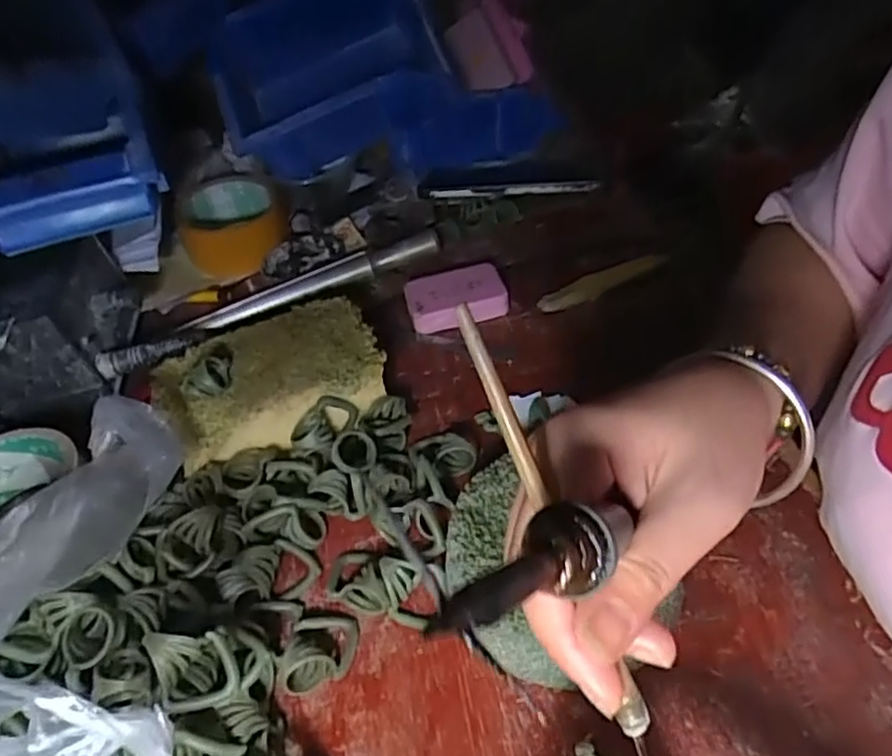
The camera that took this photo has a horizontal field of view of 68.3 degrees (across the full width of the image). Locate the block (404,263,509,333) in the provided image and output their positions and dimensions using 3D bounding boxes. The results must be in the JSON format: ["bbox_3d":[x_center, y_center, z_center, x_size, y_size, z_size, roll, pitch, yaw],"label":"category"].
[{"bbox_3d":[0.007,-0.059,0.482,0.069,0.024,0.042,-16,44,-8],"label":"block"}]

